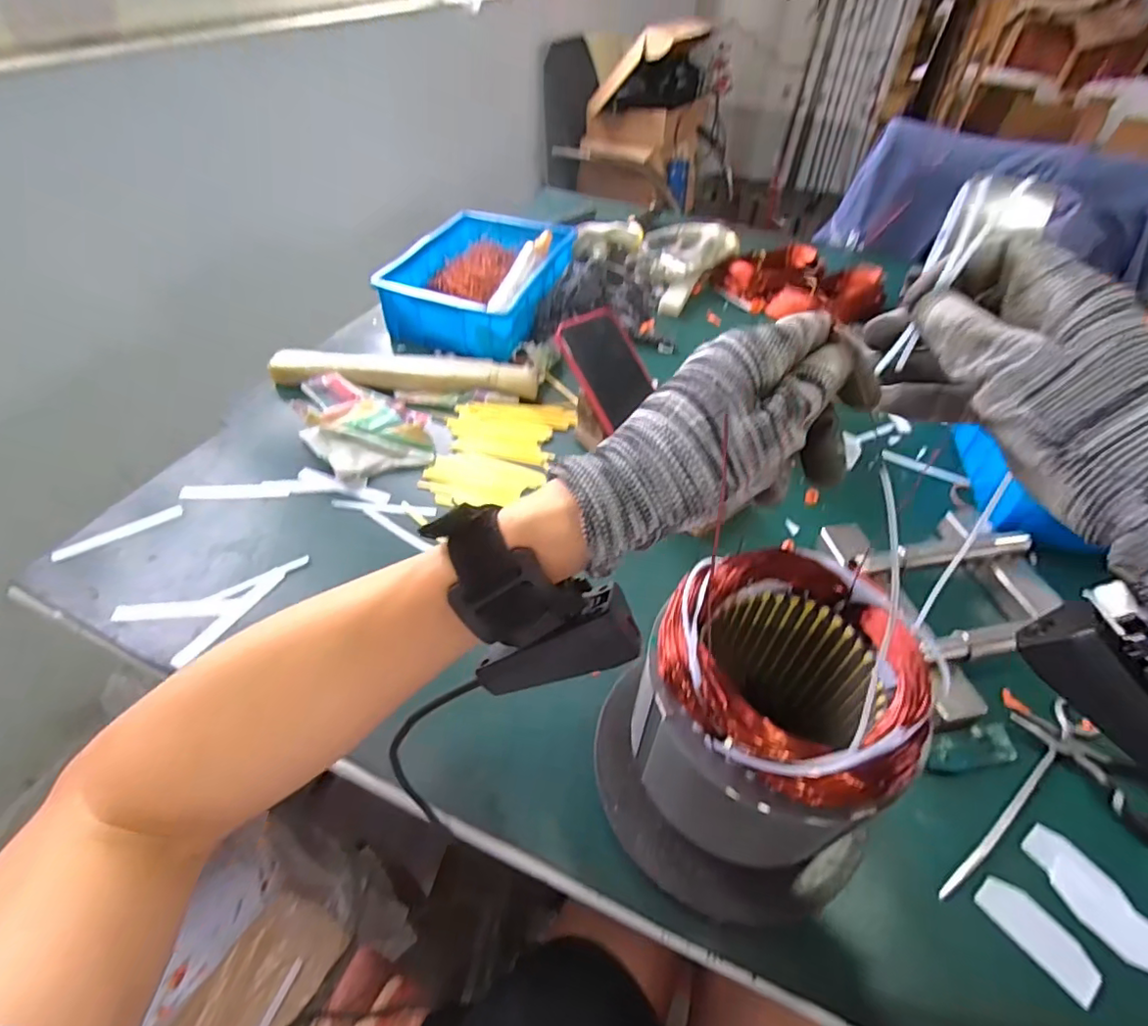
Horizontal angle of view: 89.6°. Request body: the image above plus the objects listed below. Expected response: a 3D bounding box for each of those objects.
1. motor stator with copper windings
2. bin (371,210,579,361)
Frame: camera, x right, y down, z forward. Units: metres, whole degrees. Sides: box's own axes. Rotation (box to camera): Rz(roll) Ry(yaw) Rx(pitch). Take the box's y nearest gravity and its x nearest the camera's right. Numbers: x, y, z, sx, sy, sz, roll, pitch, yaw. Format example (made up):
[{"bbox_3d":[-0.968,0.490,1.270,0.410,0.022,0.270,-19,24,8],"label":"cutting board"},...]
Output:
[{"bbox_3d":[0.116,0.120,0.354,0.137,0.136,0.129,23,50,18],"label":"motor stator with copper windings"},{"bbox_3d":[-0.128,-0.360,0.874,0.216,0.083,0.325,11,47,8],"label":"bin"}]

